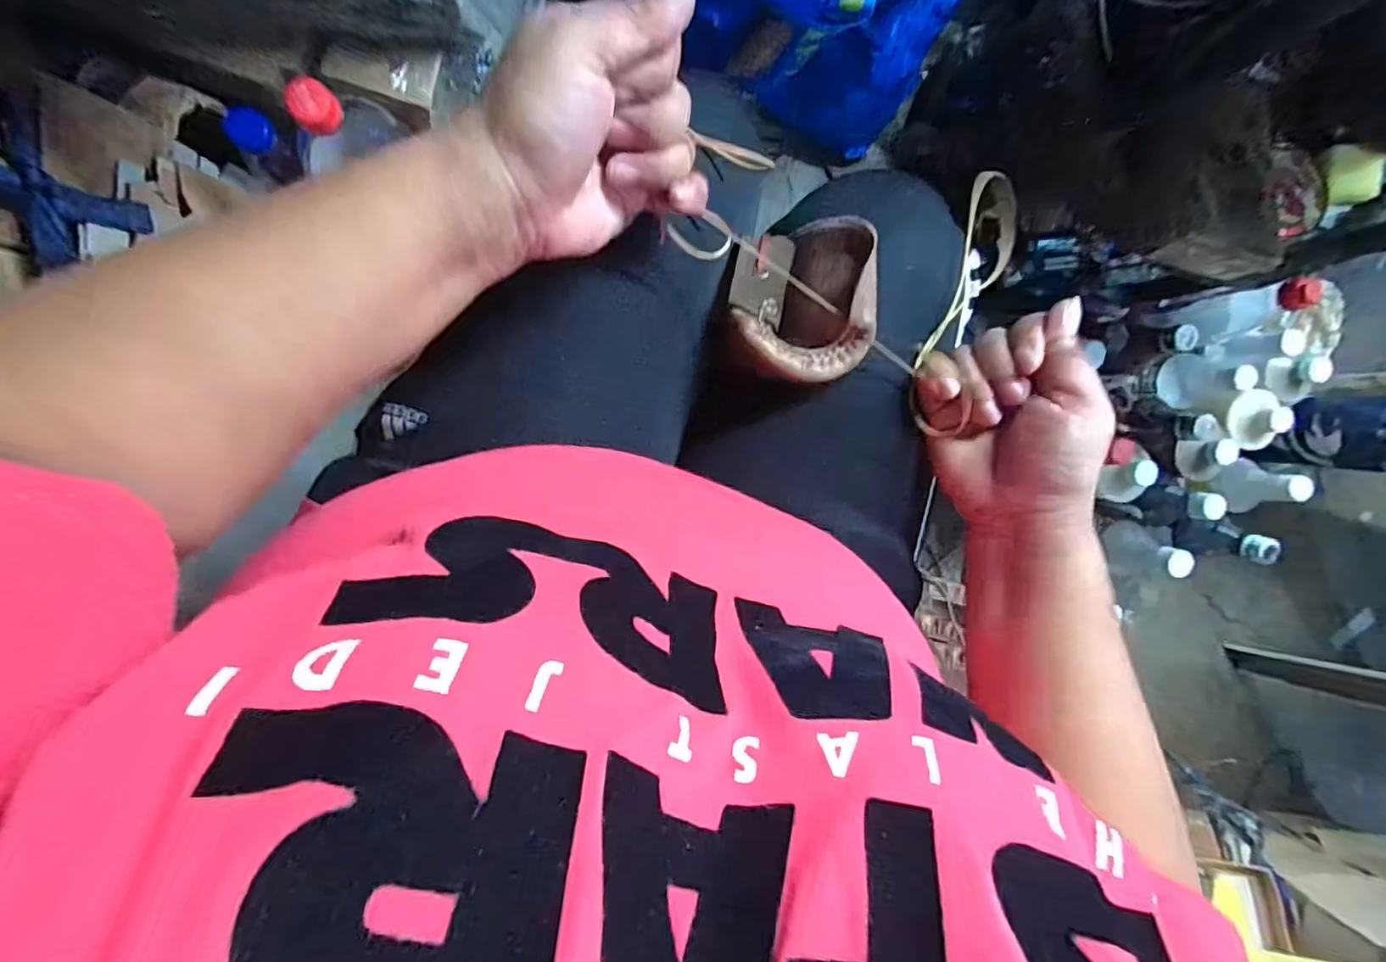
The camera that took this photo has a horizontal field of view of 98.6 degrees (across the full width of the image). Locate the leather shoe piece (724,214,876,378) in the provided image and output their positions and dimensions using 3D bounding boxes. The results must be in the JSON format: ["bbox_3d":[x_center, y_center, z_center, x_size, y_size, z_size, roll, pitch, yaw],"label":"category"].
[{"bbox_3d":[0.057,-0.102,0.331,0.076,0.065,0.096,-5,96,-8],"label":"leather shoe piece"}]

